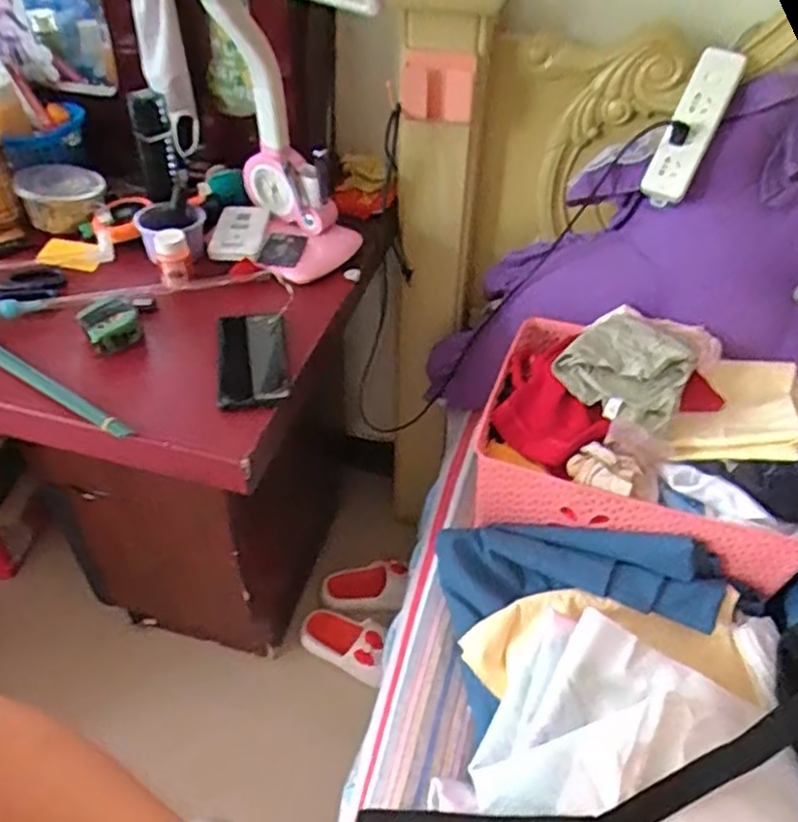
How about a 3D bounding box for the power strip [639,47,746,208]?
[{"bbox_3d":[0.364,-0.352,0.868,0.056,0.183,0.030,25,11,6],"label":"power strip"}]

